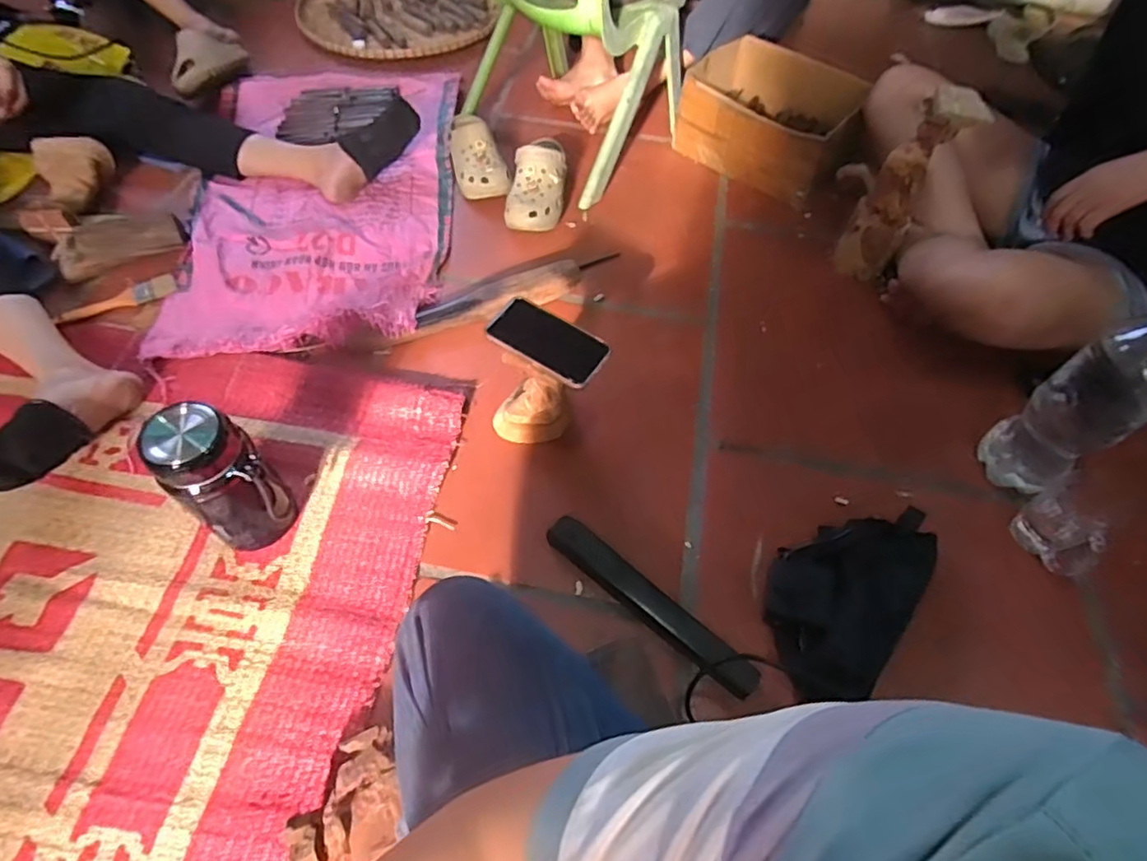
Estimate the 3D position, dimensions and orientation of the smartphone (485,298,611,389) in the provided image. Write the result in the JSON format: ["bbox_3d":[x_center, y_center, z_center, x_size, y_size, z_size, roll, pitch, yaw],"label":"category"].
[{"bbox_3d":[-0.032,-0.110,0.732,0.143,0.012,0.072,32,72,10],"label":"smartphone"}]

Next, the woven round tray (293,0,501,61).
[{"bbox_3d":[-0.439,-1.065,1.492,0.471,0.022,0.464,2,59,-3],"label":"woven round tray"}]

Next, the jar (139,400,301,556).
[{"bbox_3d":[-0.399,0.065,0.690,0.078,0.232,0.093,35,63,16],"label":"jar"}]

